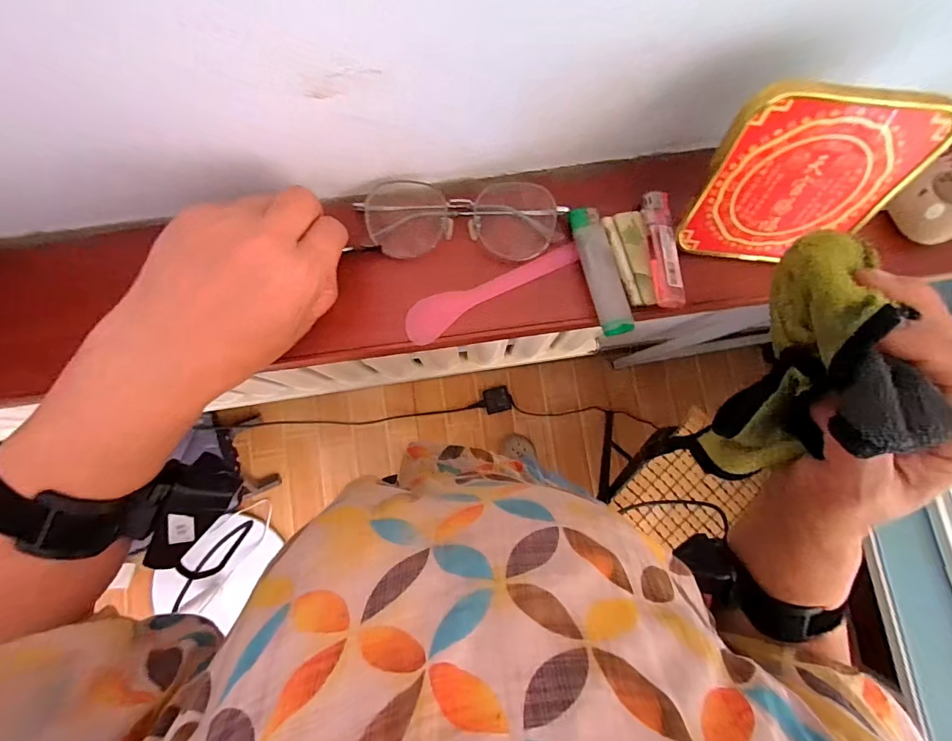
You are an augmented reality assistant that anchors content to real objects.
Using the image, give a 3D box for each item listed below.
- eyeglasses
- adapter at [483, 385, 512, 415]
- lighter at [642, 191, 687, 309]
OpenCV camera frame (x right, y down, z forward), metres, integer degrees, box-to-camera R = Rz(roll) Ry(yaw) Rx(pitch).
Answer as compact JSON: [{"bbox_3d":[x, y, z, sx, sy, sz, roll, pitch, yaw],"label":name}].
[{"bbox_3d":[-0.008,-0.099,0.280,0.128,0.015,0.047,2,83,0],"label":"eyeglasses"},{"bbox_3d":[0.069,0.092,1.337,0.081,0.021,0.079,-13,83,-2],"label":"adapter"},{"bbox_3d":[0.121,-0.079,0.275,0.018,0.009,0.078,-3,83,-1],"label":"lighter"}]

